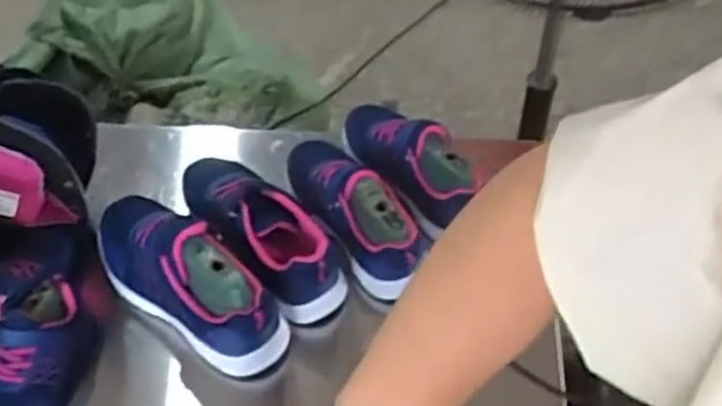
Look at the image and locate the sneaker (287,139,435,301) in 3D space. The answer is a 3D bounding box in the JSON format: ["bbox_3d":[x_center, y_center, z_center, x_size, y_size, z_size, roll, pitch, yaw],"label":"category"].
[{"bbox_3d":[-0.009,-0.003,0.749,0.076,0.090,0.215,-25,52,-19],"label":"sneaker"}]

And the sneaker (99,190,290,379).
[{"bbox_3d":[-0.170,0.059,0.702,0.234,0.102,0.083,31,56,27],"label":"sneaker"}]

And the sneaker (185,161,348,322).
[{"bbox_3d":[-0.104,0.021,0.747,0.220,0.082,0.091,36,58,29],"label":"sneaker"}]

